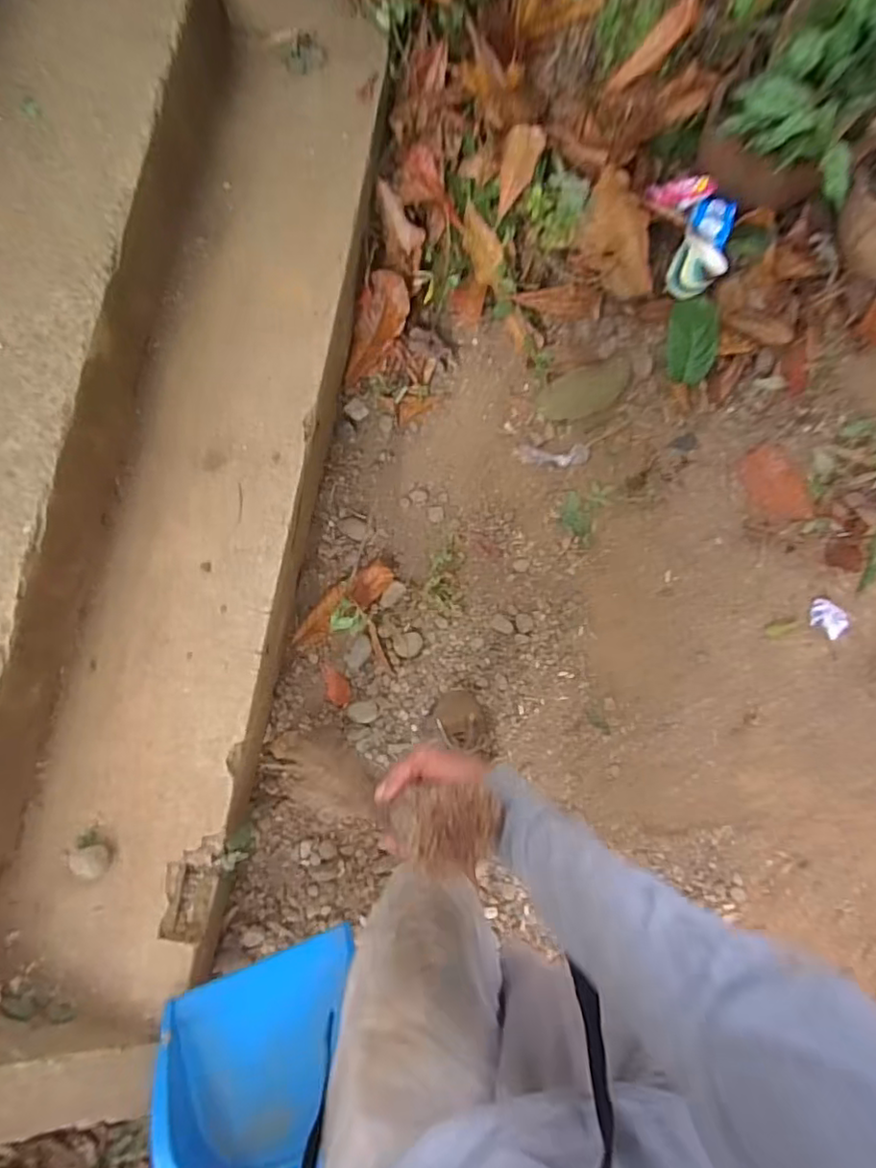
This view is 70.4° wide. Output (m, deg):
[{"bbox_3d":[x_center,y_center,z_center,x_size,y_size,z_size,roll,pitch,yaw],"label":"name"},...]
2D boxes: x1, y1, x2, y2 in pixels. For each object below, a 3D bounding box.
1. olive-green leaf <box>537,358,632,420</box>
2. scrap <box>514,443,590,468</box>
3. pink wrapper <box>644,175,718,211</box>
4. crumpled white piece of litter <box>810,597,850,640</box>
[{"bbox_3d":[0.306,-0.401,1.283,0.200,0.008,0.095,-24,84,-4],"label":"olive-green leaf"},{"bbox_3d":[0.236,-0.263,1.274,0.148,0.008,0.045,-1,83,-1],"label":"scrap"},{"bbox_3d":[0.488,-0.789,1.257,0.131,0.025,0.055,6,86,23],"label":"pink wrapper"},{"bbox_3d":[0.783,0.067,1.243,0.074,0.013,0.070,-3,66,6],"label":"crumpled white piece of litter"}]

